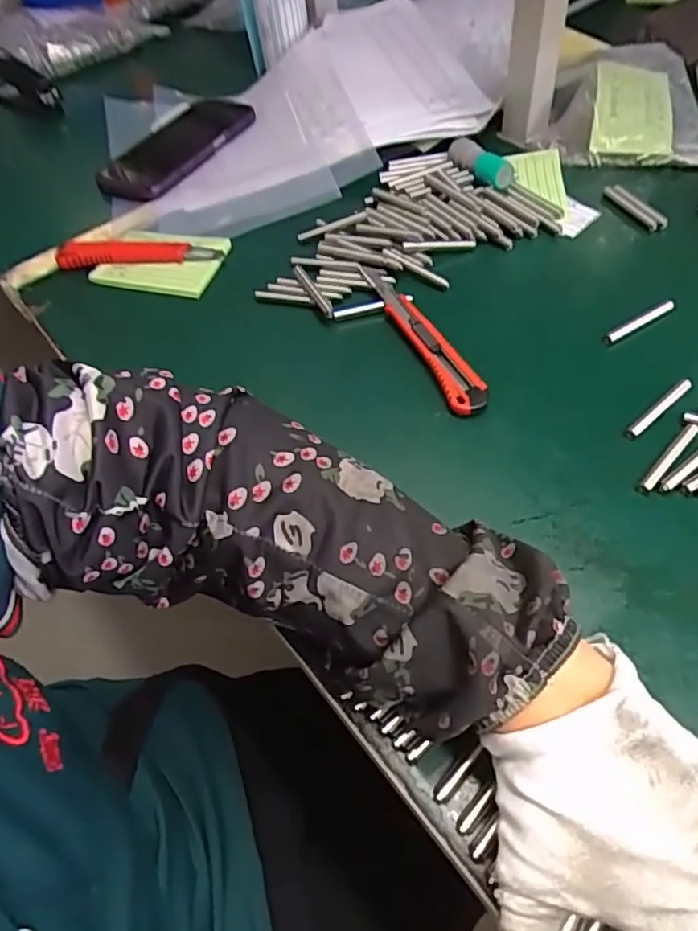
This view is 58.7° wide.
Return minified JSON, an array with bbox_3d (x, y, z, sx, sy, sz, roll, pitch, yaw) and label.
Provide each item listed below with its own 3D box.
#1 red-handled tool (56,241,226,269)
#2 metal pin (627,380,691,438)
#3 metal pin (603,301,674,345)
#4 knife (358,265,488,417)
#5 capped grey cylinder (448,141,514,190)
[{"bbox_3d":[-0.171,-0.172,0.502,0.133,0.012,0.019,0,54,6],"label":"red-handled tool"},{"bbox_3d":[0.187,-0.034,0.374,0.057,0.005,0.005,-36,60,-19],"label":"metal pin"},{"bbox_3d":[0.195,-0.097,0.419,0.060,0.005,0.008,-27,58,-14],"label":"metal pin"},{"bbox_3d":[0.048,-0.093,0.425,0.024,0.010,0.157,-21,55,-9],"label":"knife"},{"bbox_3d":[0.110,-0.255,0.522,0.016,0.017,0.070,-30,57,-15],"label":"capped grey cylinder"}]

